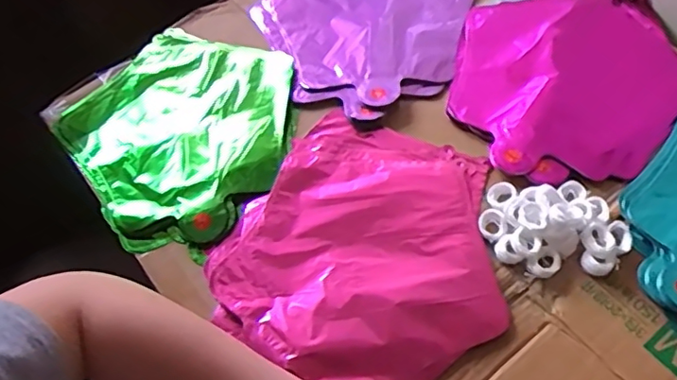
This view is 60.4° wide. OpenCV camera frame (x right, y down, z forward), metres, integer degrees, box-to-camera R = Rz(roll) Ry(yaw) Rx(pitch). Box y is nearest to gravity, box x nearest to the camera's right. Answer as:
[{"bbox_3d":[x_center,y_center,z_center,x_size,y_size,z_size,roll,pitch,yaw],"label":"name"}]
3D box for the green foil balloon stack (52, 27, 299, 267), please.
[{"bbox_3d":[-0.158,-0.064,0.592,0.234,0.025,0.230,34,67,21],"label":"green foil balloon stack"}]

